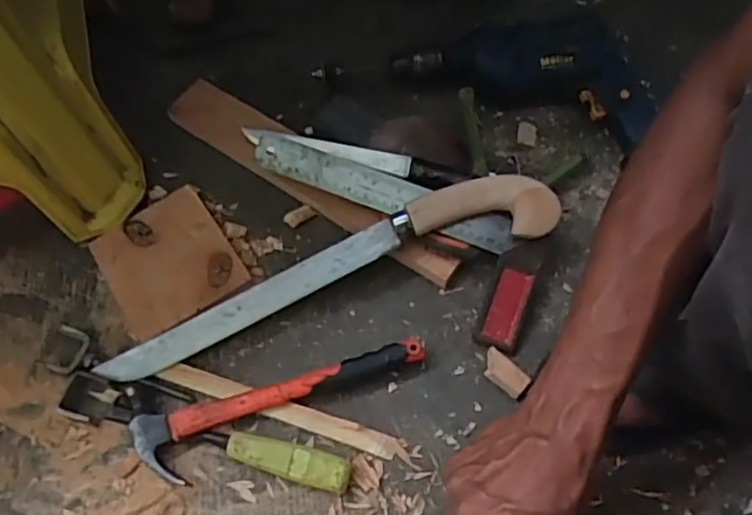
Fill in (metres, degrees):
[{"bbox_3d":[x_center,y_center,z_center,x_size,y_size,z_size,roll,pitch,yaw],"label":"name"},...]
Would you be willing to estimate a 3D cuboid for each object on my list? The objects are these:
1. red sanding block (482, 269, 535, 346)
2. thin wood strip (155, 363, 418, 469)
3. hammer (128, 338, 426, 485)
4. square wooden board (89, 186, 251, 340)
[{"bbox_3d":[0.126,0.046,0.595,0.032,0.014,0.070,21,79,10],"label":"red sanding block"},{"bbox_3d":[-0.081,0.138,0.560,0.236,0.009,0.018,18,79,6],"label":"thin wood strip"},{"bbox_3d":[-0.082,0.134,0.557,0.261,0.029,0.083,-9,62,-5],"label":"hammer"},{"bbox_3d":[-0.208,0.000,0.618,0.119,0.014,0.129,-30,70,-15],"label":"square wooden board"}]

